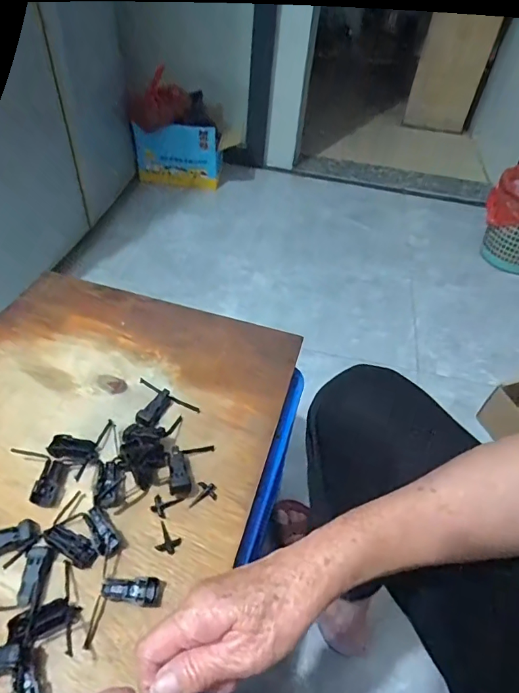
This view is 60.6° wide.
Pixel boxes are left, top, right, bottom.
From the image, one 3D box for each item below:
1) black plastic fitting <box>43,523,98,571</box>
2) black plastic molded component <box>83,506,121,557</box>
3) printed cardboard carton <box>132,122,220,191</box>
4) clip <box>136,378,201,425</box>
[{"bbox_3d":[-0.171,0.179,0.402,0.053,0.010,0.021,25,49,16],"label":"black plastic fitting"},{"bbox_3d":[-0.147,0.170,0.413,0.020,0.014,0.045,-27,55,-29],"label":"black plastic molded component"},{"bbox_3d":[-0.254,-0.606,1.405,0.261,0.182,0.055,2,46,-5],"label":"printed cardboard carton"},{"bbox_3d":[-0.118,0.070,0.512,0.081,0.015,0.054,23,48,15],"label":"clip"}]

